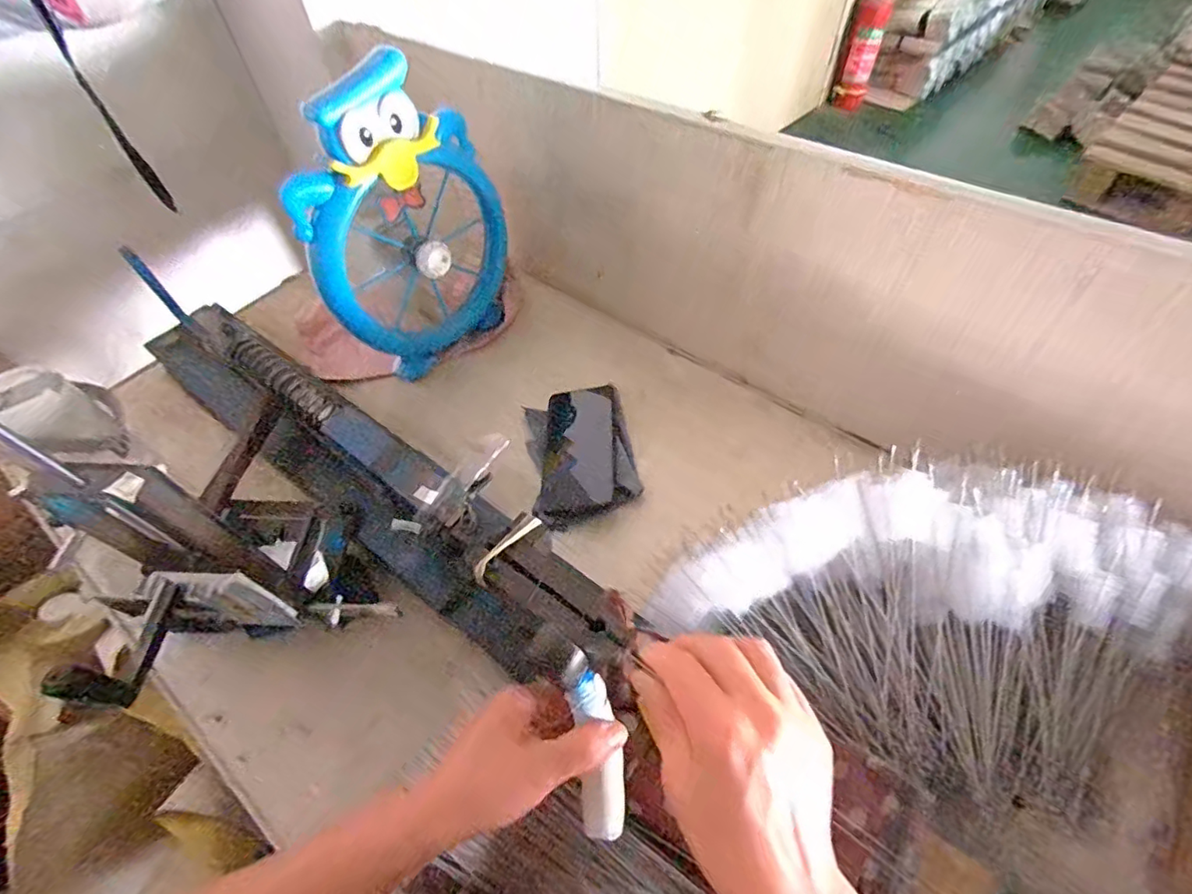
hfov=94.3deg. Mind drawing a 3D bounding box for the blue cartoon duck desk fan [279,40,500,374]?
[{"bbox_3d":[-0.193,-0.228,0.597,0.054,0.307,0.215,37,64,25],"label":"blue cartoon duck desk fan"}]

